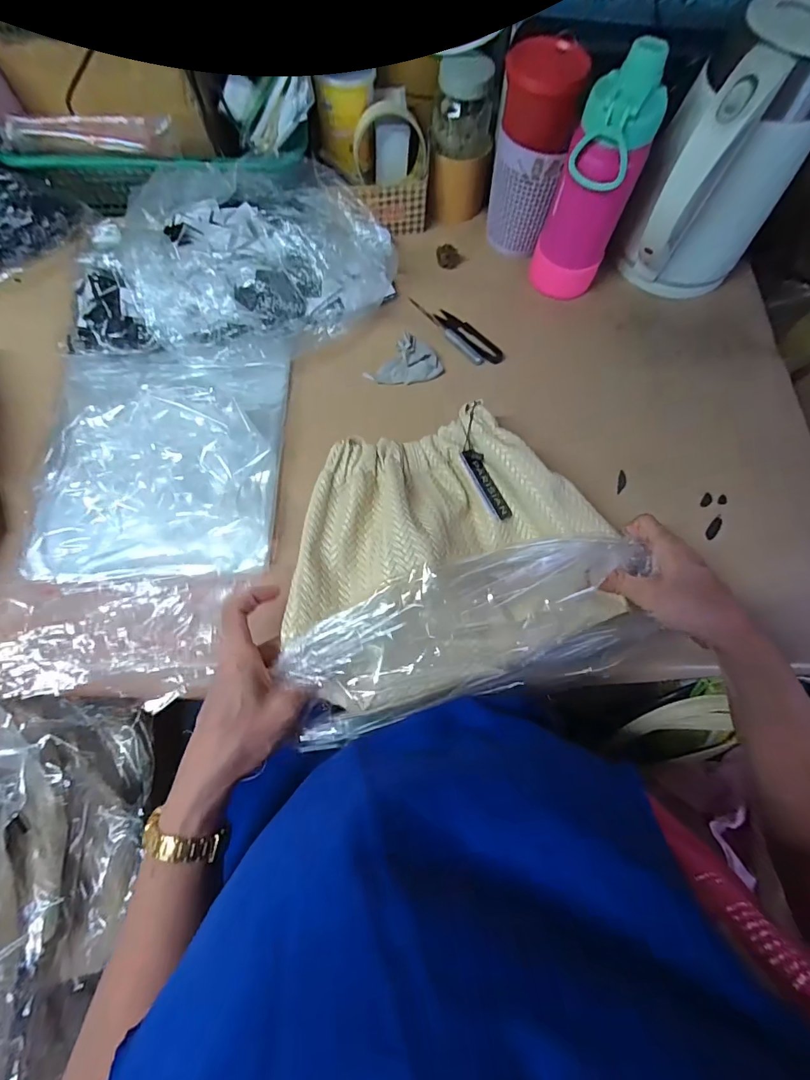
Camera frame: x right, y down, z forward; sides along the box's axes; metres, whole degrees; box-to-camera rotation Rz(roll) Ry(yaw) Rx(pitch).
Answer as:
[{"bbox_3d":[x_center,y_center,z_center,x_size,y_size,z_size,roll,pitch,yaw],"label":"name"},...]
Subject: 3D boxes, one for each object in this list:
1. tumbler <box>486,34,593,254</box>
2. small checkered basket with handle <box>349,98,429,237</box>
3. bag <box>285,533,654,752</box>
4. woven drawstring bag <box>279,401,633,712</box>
[{"bbox_3d":[0.132,-0.415,0.495,0.075,0.167,0.077,1,71,-2],"label":"tumbler"},{"bbox_3d":[-0.016,-0.433,0.538,0.086,0.091,0.082,-8,72,-5],"label":"small checkered basket with handle"},{"bbox_3d":[0.054,0.068,0.358,0.288,0.056,0.106,-15,72,-12],"label":"bag"},{"bbox_3d":[0.033,0.009,0.389,0.272,0.056,0.233,-11,72,-5],"label":"woven drawstring bag"}]

